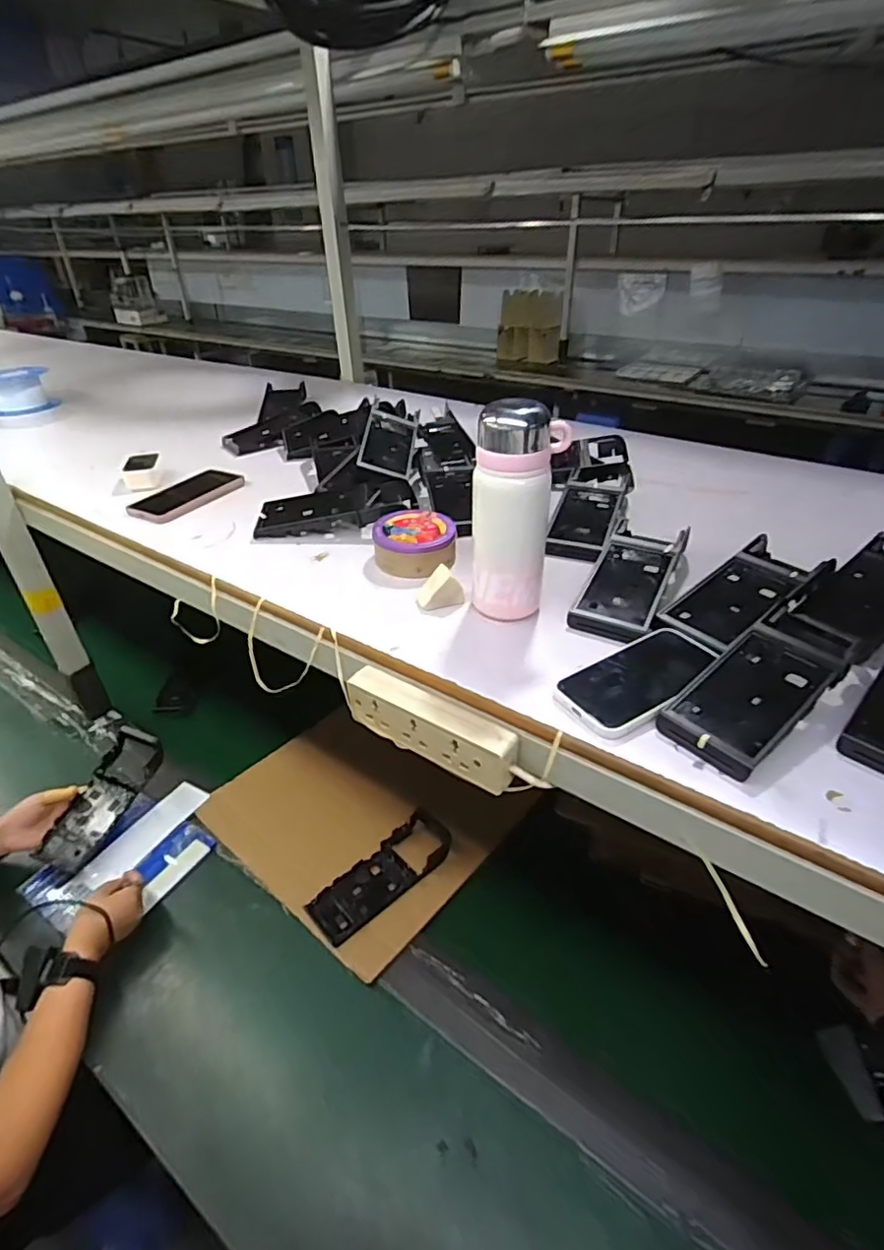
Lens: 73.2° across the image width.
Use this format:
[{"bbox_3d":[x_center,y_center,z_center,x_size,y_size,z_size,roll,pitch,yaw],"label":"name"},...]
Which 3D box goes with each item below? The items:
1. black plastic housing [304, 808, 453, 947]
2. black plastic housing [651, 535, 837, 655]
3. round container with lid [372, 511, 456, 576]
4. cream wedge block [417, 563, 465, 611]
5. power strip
[{"bbox_3d":[-0.083,0.355,0.855,0.217,0.026,0.081,-27,43,-32],"label":"black plastic housing"},{"bbox_3d":[0.310,-0.035,0.602,0.200,0.026,0.081,-25,42,-31],"label":"black plastic housing"},{"bbox_3d":[-0.031,-0.095,0.696,0.093,0.038,0.094,1,35,3],"label":"round container with lid"},{"bbox_3d":[-0.003,-0.040,0.627,0.044,0.031,0.032,-14,37,-19],"label":"cream wedge block"},{"bbox_3d":[-0.012,0.091,0.534,0.164,0.051,0.028,21,40,28],"label":"power strip"}]

